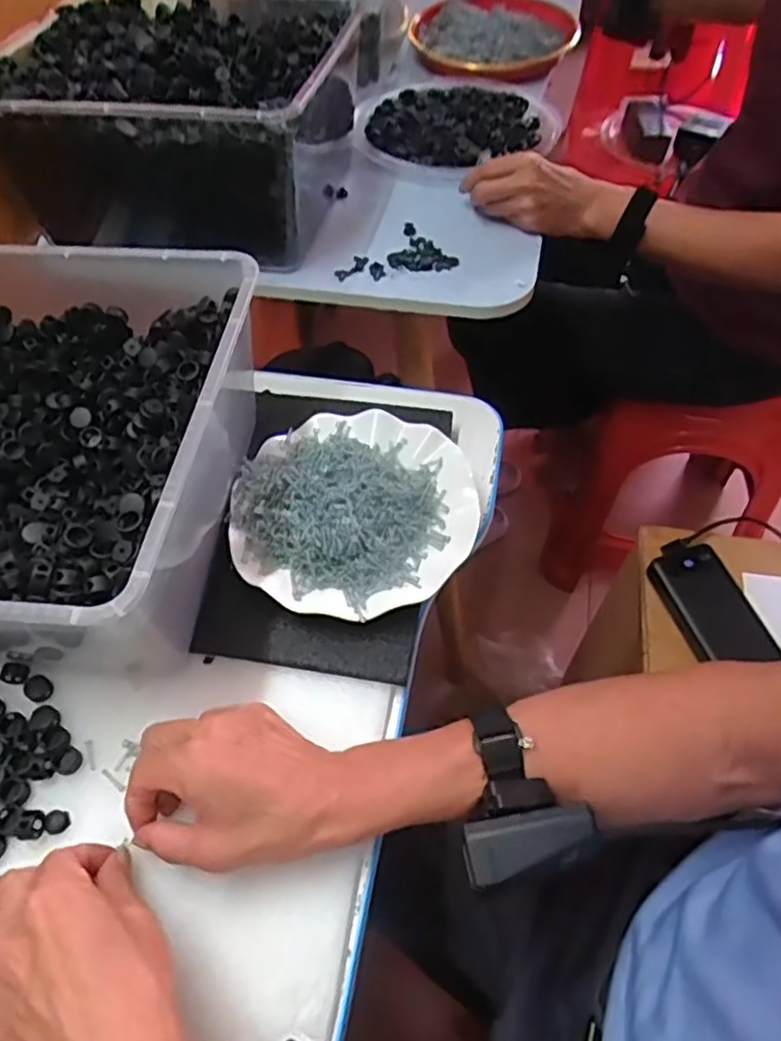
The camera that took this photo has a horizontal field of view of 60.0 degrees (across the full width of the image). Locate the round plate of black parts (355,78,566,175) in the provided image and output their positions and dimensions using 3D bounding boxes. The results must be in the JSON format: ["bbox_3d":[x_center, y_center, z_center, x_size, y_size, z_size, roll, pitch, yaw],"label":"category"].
[{"bbox_3d":[0.081,-0.474,0.800,0.227,0.029,0.245,6,56,6],"label":"round plate of black parts"}]

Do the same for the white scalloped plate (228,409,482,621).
[{"bbox_3d":[-0.027,-0.011,0.512,0.178,0.019,0.176,-1,56,1],"label":"white scalloped plate"}]

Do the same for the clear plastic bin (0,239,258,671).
[{"bbox_3d":[-0.254,-0.046,0.473,0.293,0.129,0.293,4,56,5],"label":"clear plastic bin"}]

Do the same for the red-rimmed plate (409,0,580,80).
[{"bbox_3d":[0.148,-0.680,0.943,0.211,0.048,0.261,14,57,11],"label":"red-rimmed plate"}]

